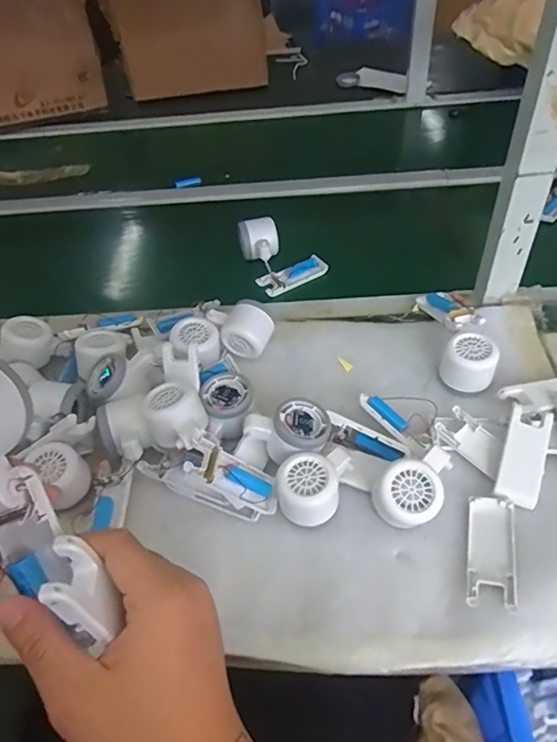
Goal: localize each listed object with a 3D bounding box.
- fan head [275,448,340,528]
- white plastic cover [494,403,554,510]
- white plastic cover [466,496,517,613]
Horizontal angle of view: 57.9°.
[{"bbox_3d":[0.027,0.116,0.485,0.059,0.051,0.059,-31,52,-20],"label":"fan head"},{"bbox_3d":[0.242,0.083,0.495,0.040,0.008,0.100,16,65,20],"label":"white plastic cover"},{"bbox_3d":[0.190,0.158,0.446,0.039,0.013,0.102,9,50,14],"label":"white plastic cover"}]

